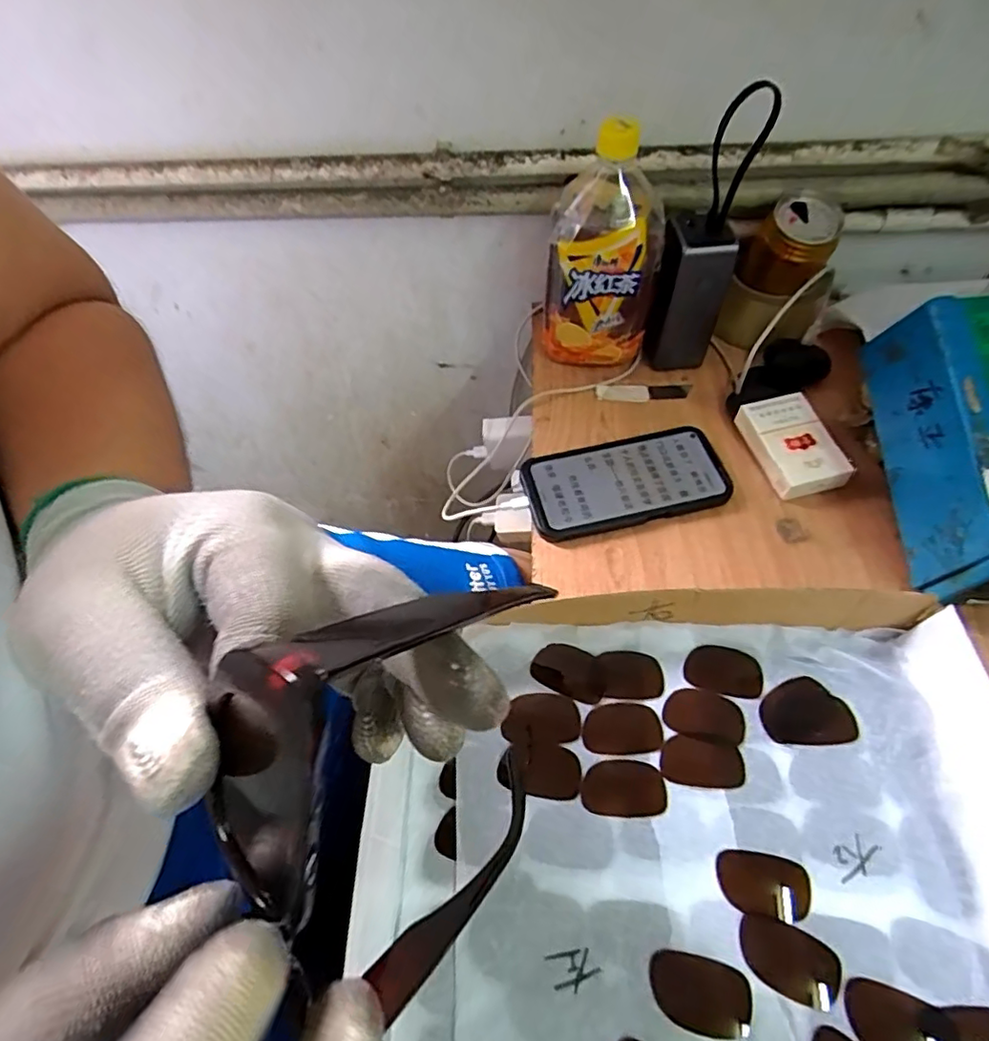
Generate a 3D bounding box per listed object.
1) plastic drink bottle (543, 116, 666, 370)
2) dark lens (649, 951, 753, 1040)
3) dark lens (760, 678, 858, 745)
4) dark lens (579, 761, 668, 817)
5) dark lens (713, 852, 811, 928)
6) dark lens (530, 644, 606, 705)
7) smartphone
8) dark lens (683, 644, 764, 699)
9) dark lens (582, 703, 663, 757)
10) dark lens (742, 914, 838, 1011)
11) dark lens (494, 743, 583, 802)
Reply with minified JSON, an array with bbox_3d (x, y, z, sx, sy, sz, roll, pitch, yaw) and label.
[{"bbox_3d":[0.097,-0.233,0.513,0.093,0.201,0.090,9,57,8],"label":"plastic drink bottle"},{"bbox_3d":[0.106,0.243,0.299,0.049,0.004,0.031,10,58,9],"label":"dark lens"},{"bbox_3d":[0.201,0.123,0.377,0.055,0.004,0.040,-1,57,2],"label":"dark lens"},{"bbox_3d":[0.078,0.163,0.354,0.050,0.004,0.030,1,57,3],"label":"dark lens"},{"bbox_3d":[0.151,0.205,0.326,0.050,0.004,0.029,9,57,8],"label":"dark lens"},{"bbox_3d":[0.050,0.101,0.390,0.049,0.009,0.031,17,59,13],"label":"dark lens"},{"bbox_3d":[0.112,-0.033,0.491,0.167,0.014,0.077,-11,57,-5],"label":"smartphone"},{"bbox_3d":[0.154,0.101,0.392,0.050,0.005,0.031,12,58,10],"label":"dark lens"},{"bbox_3d":[0.082,0.134,0.374,0.050,0.004,0.031,-3,57,1],"label":"dark lens"},{"bbox_3d":[0.155,0.231,0.307,0.049,0.004,0.030,19,59,14],"label":"dark lens"},{"bbox_3d":[0.028,0.154,0.361,0.050,0.005,0.030,7,57,7],"label":"dark lens"}]

